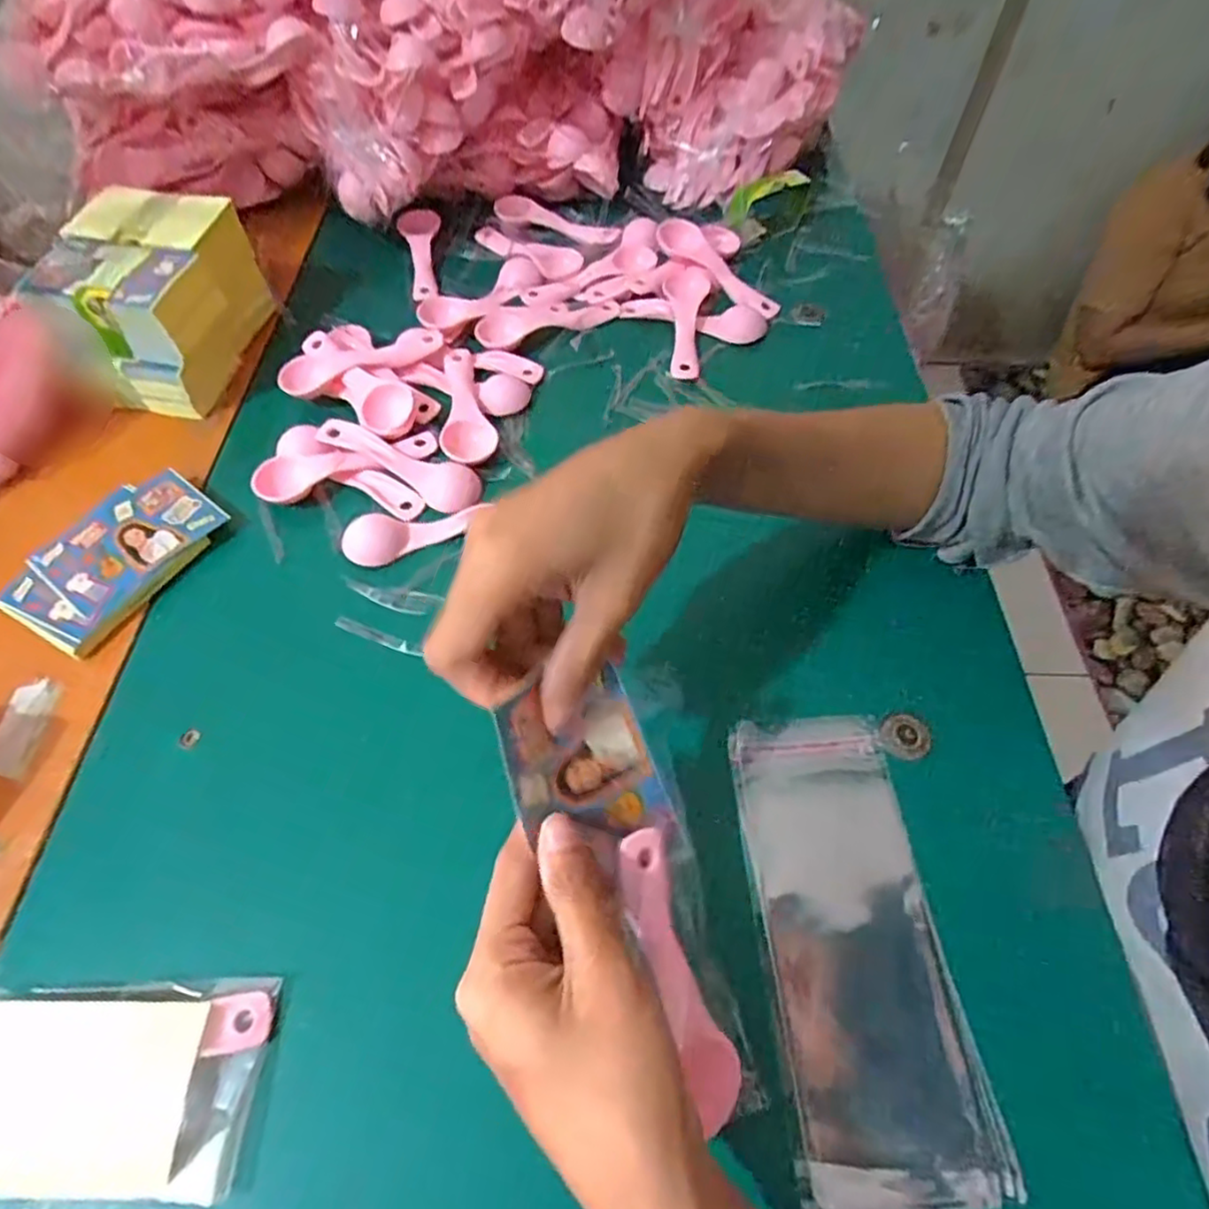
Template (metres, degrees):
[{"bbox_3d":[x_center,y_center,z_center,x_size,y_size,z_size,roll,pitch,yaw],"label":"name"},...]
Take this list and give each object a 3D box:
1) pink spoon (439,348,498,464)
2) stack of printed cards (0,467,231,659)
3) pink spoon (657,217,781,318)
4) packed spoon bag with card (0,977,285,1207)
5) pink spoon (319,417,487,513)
[{"bbox_3d":[-0.096,-0.141,0.453,0.033,0.012,0.112,-10,59,-4],"label":"pink spoon"},{"bbox_3d":[-0.284,-0.030,0.388,0.070,0.015,0.112,26,63,16],"label":"stack of printed cards"},{"bbox_3d":[0.088,-0.260,0.514,0.032,0.013,0.115,-41,78,-20],"label":"pink spoon"},{"bbox_3d":[-0.197,0.185,0.258,0.120,0.014,0.067,0,59,2],"label":"packed spoon bag with card"},{"bbox_3d":[-0.128,-0.094,0.425,0.115,0.014,0.033,26,63,16],"label":"pink spoon"}]

